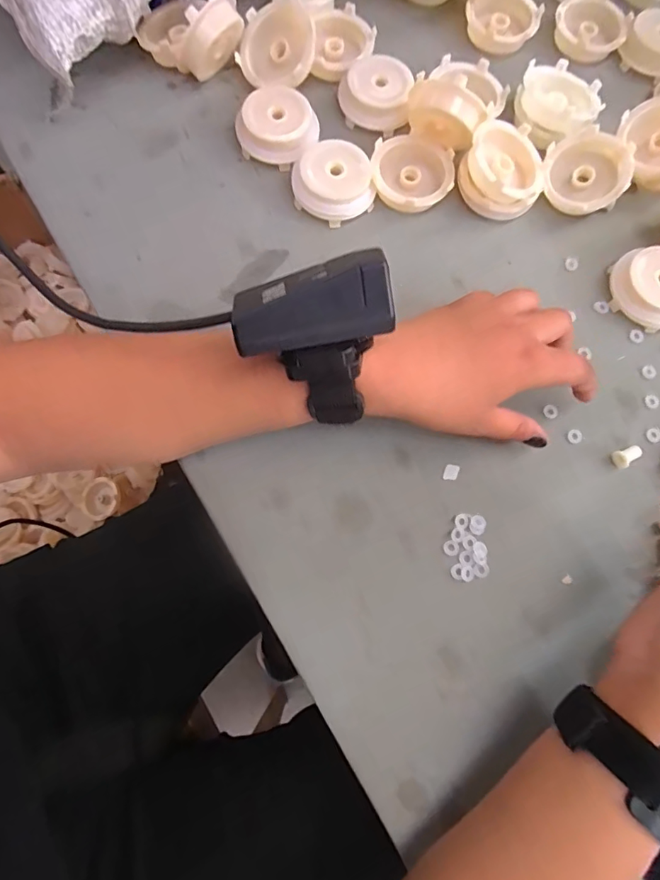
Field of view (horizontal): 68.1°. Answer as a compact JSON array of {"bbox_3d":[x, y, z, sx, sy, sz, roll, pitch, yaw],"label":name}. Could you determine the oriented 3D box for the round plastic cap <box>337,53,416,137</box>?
[{"bbox_3d":[0.033,-0.255,0.357,0.050,0.016,0.055,6,76,-2],"label":"round plastic cap"}]

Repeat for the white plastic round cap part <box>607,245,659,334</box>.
[{"bbox_3d":[0.218,-0.103,0.329,0.046,0.024,0.050,1,76,-4],"label":"white plastic round cap part"}]

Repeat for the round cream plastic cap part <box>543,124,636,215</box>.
[{"bbox_3d":[0.180,-0.189,0.346,0.057,0.022,0.057,0,93,11],"label":"round cream plastic cap part"}]

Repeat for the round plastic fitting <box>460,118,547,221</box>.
[{"bbox_3d":[0.122,-0.190,0.338,0.057,0.032,0.062,1,76,-4],"label":"round plastic fitting"}]

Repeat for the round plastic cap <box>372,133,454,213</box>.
[{"bbox_3d":[0.058,-0.188,0.346,0.056,0.015,0.057,1,76,-4],"label":"round plastic cap"}]

